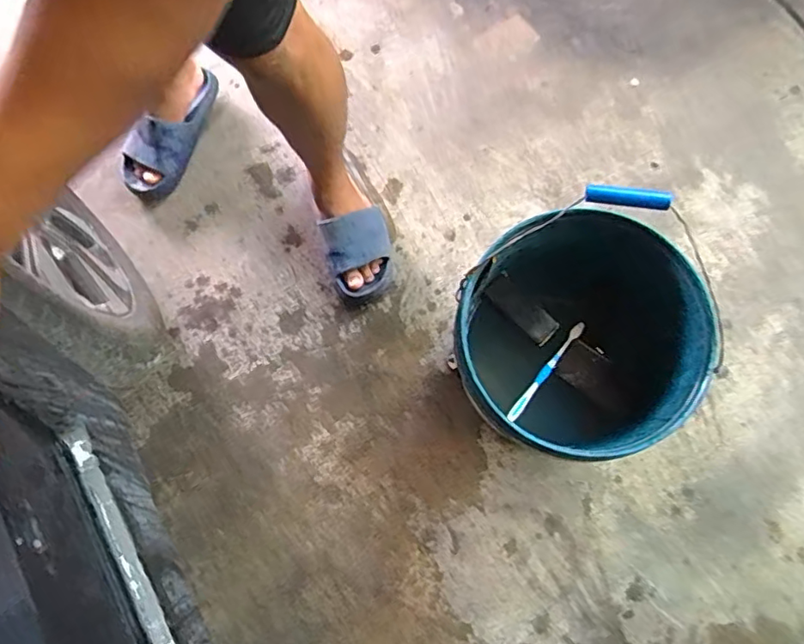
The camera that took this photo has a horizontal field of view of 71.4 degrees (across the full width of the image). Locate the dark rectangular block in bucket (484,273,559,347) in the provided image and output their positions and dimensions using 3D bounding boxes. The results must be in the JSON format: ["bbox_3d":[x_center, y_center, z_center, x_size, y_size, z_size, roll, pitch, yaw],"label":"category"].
[{"bbox_3d":[0.175,-0.017,0.822,0.118,0.022,0.040,44,74,0],"label":"dark rectangular block in bucket"}]

